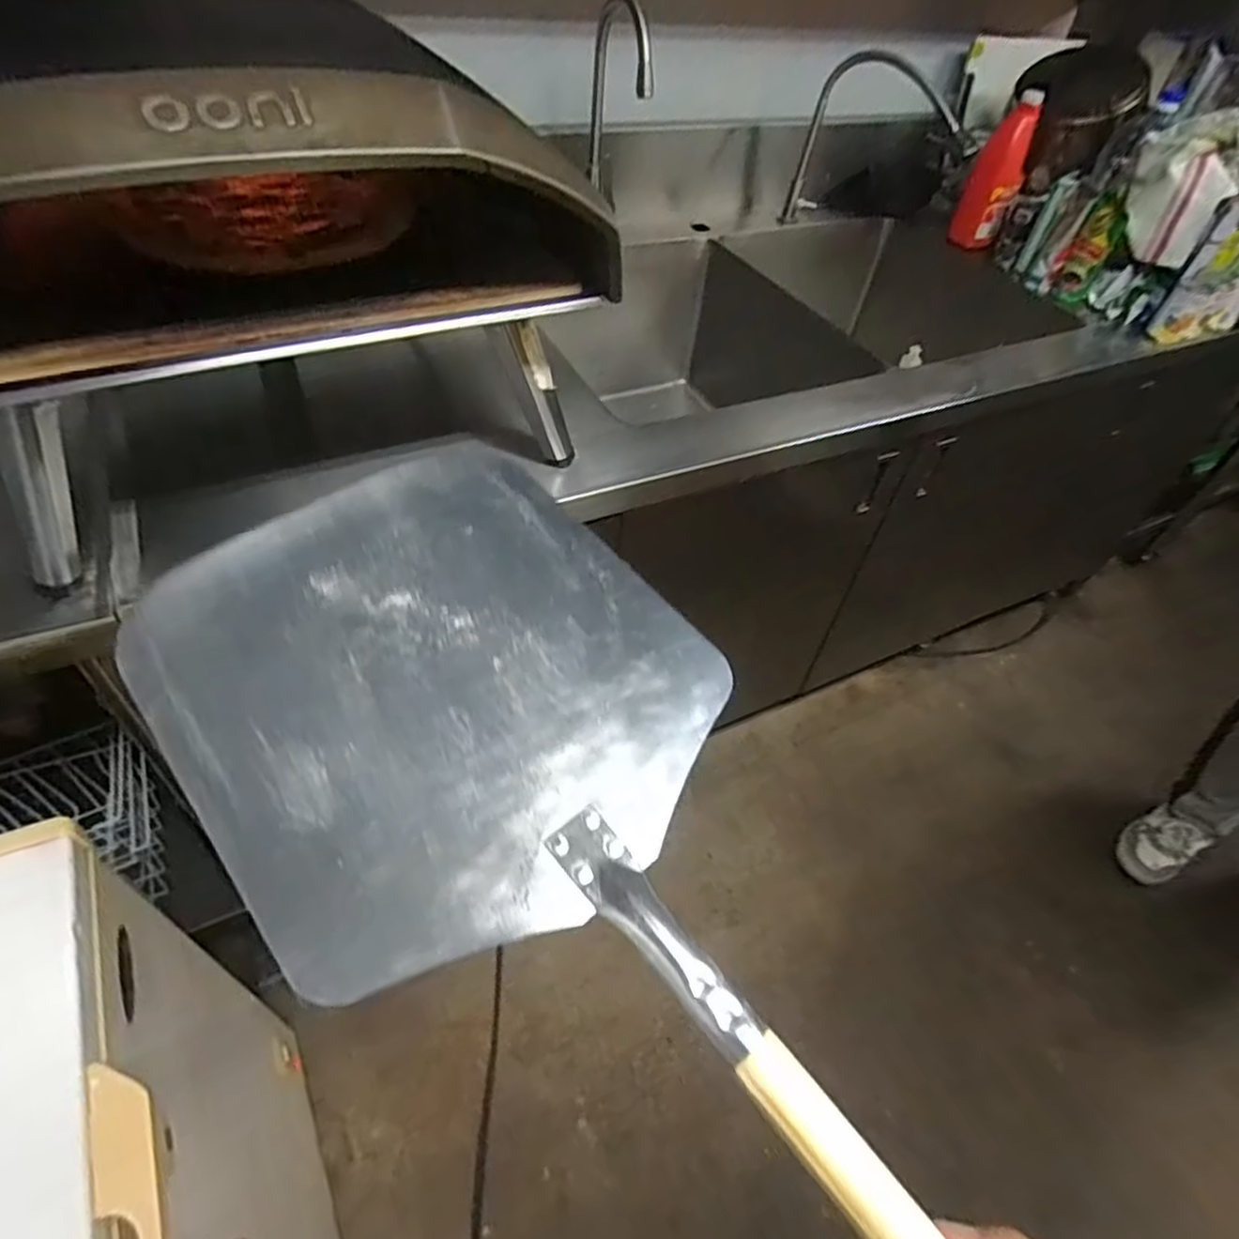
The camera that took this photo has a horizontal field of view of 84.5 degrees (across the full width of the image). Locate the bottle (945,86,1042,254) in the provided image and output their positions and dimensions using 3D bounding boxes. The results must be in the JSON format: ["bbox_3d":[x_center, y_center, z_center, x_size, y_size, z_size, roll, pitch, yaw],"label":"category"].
[{"bbox_3d":[0.717,-0.848,1.298,0.088,0.241,0.091,20,52,11],"label":"bottle"}]

